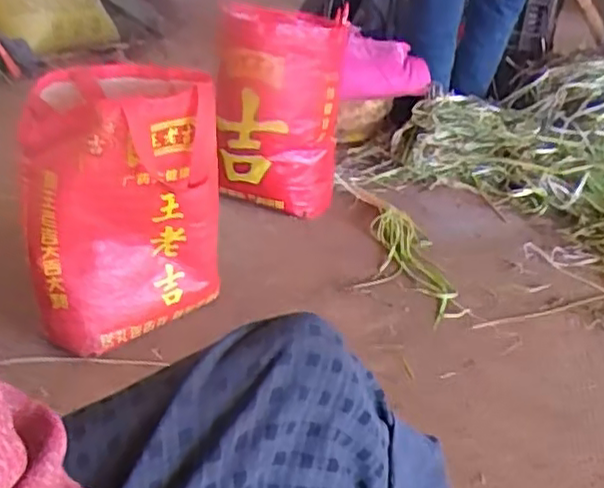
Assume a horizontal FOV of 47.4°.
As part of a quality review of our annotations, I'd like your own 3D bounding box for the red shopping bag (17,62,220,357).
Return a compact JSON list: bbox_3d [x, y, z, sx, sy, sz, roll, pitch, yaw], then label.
[{"bbox_3d":[-0.277,-0.072,1.049,0.270,0.353,0.260,-7,31,-18],"label":"red shopping bag"}]

